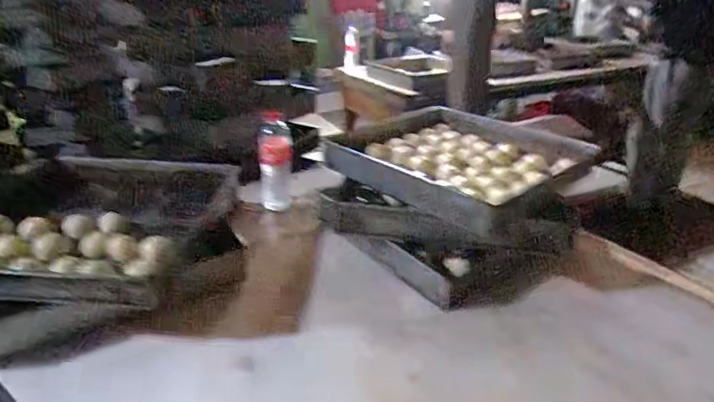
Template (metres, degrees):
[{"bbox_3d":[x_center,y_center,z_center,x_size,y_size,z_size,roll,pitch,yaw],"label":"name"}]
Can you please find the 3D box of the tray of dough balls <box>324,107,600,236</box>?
[{"bbox_3d":[0.226,-0.086,0.960,0.425,0.067,0.442,23,35,38],"label":"tray of dough balls"}]

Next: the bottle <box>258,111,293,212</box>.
[{"bbox_3d":[-0.189,-0.090,1.073,0.078,0.216,0.073,-6,28,-10],"label":"bottle"}]

